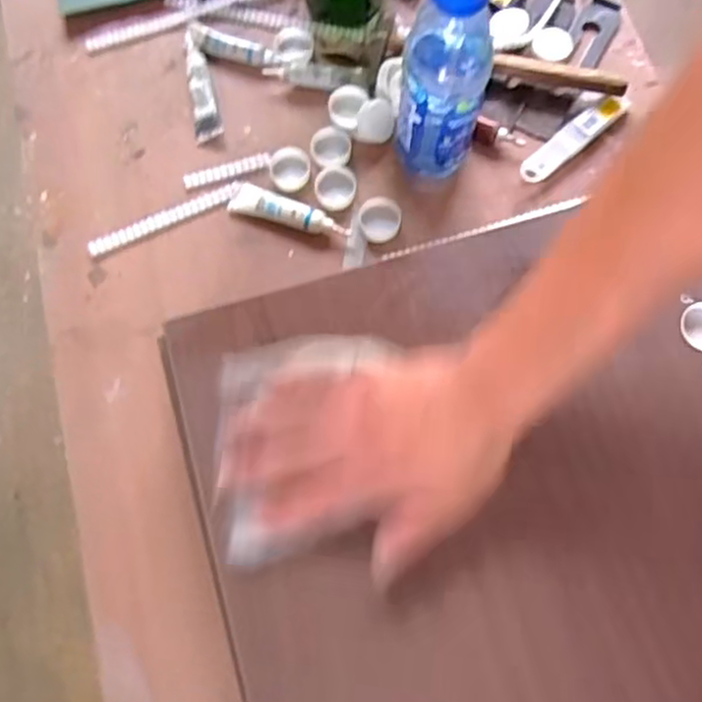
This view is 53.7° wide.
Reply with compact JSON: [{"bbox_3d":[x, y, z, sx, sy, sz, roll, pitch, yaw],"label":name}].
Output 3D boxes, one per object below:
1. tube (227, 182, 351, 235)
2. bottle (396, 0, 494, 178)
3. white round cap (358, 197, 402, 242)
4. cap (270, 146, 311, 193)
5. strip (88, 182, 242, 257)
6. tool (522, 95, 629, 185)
[{"bbox_3d":[-0.054,-0.124,0.612,0.110,0.014,0.027,17,75,6],"label":"tube"},{"bbox_3d":[0.073,-0.208,0.535,0.066,0.200,0.063,15,75,6],"label":"bottle"},{"bbox_3d":[0.026,-0.117,0.614,0.037,0.011,0.037,0,74,1],"label":"white round cap"},{"bbox_3d":[-0.055,-0.165,0.629,0.036,0.009,0.041,0,74,1],"label":"cap"},{"bbox_3d":[-0.166,-0.119,0.621,0.141,0.007,0.014,-24,75,-5],"label":"strip"},{"bbox_3d":[0.202,-0.193,0.627,0.116,0.010,0.025,-41,77,-10],"label":"tool"}]

